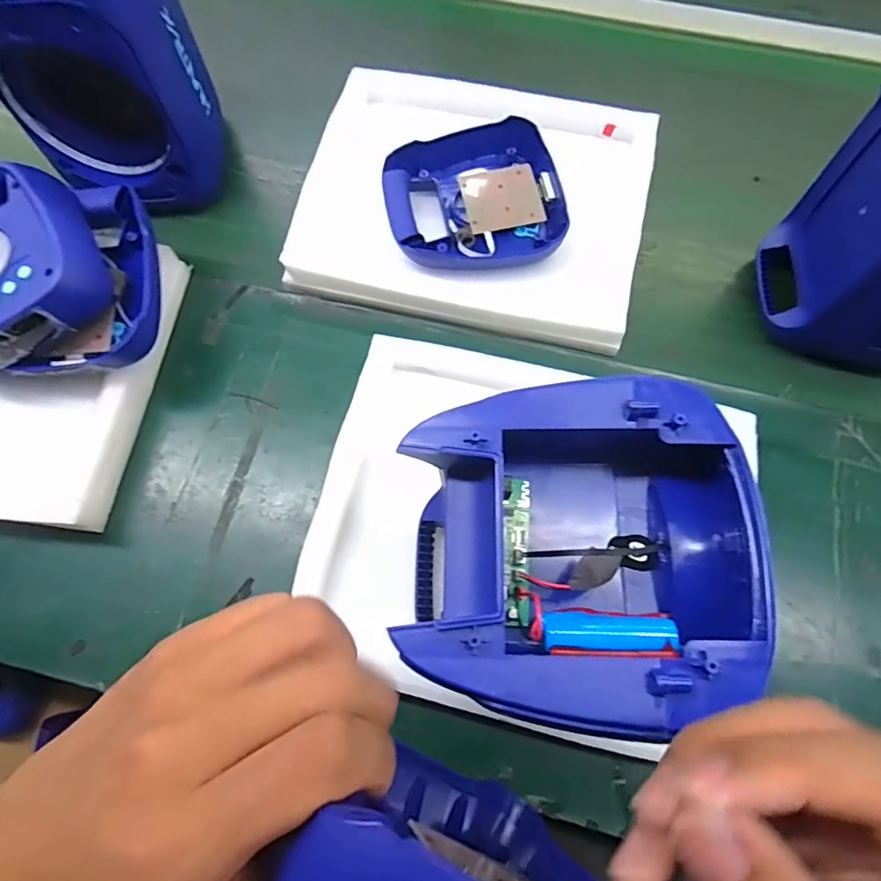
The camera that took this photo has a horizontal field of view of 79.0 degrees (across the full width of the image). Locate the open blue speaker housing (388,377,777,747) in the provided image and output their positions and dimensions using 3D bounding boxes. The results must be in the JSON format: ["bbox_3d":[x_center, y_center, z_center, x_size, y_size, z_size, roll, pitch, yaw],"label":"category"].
[{"bbox_3d":[0.068,0.054,0.274,0.162,0.062,0.161,3,65,-1],"label":"open blue speaker housing"}]

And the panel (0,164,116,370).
[{"bbox_3d":[-0.383,-0.150,0.474,0.158,0.065,0.164,-35,77,1],"label":"panel"}]

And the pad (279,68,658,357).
[{"bbox_3d":[0.040,-0.274,0.590,0.358,0.033,0.314,13,71,4],"label":"pad"}]

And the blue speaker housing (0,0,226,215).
[{"bbox_3d":[-0.318,-0.365,0.524,0.145,0.206,0.164,13,71,4],"label":"blue speaker housing"}]

